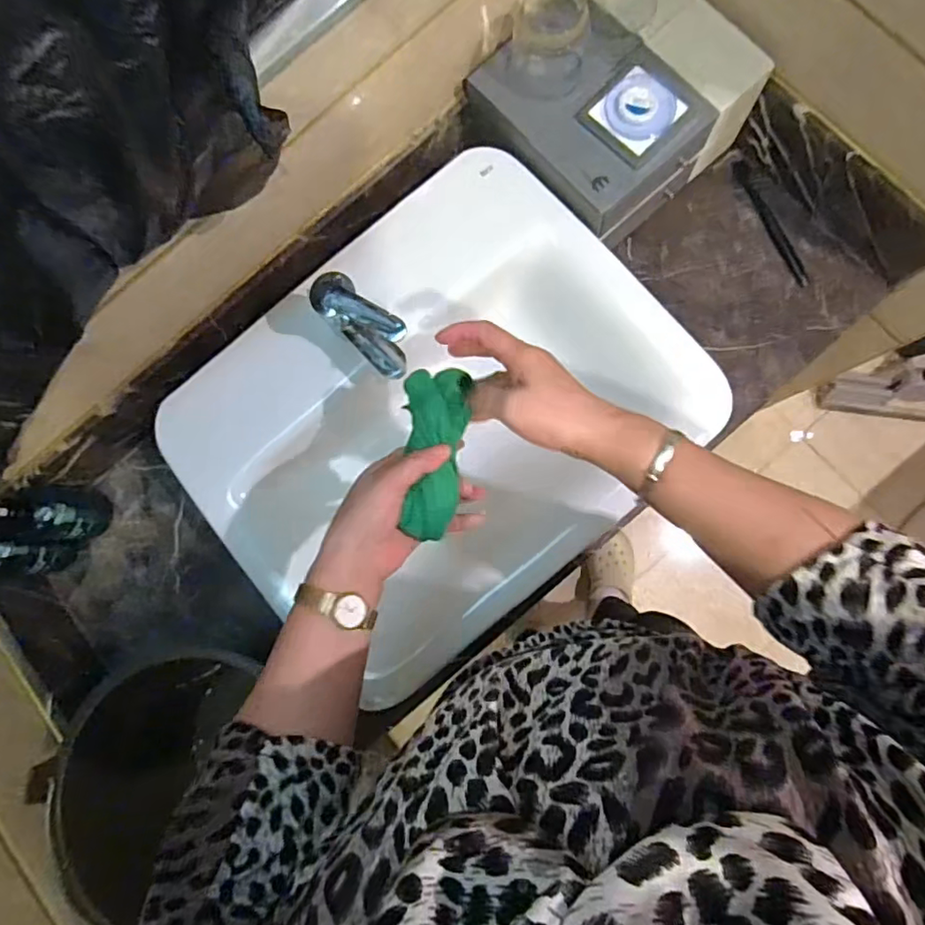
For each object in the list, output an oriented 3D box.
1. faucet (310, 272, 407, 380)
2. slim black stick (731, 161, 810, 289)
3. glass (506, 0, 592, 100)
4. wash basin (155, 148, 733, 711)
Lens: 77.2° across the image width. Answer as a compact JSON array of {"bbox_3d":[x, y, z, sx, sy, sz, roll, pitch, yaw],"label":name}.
[{"bbox_3d":[-0.098,-0.135,0.601,0.108,0.121,0.045,42,85,8],"label":"faucet"},{"bbox_3d":[0.394,-0.307,0.741,0.017,0.017,0.184,-22,81,-1],"label":"slim black stick"},{"bbox_3d":[0.091,-0.454,0.619,0.085,0.077,0.085,10,82,4],"label":"glass"},{"bbox_3d":[-0.033,-0.051,0.694,0.530,0.130,0.440,-40,82,-4],"label":"wash basin"}]

